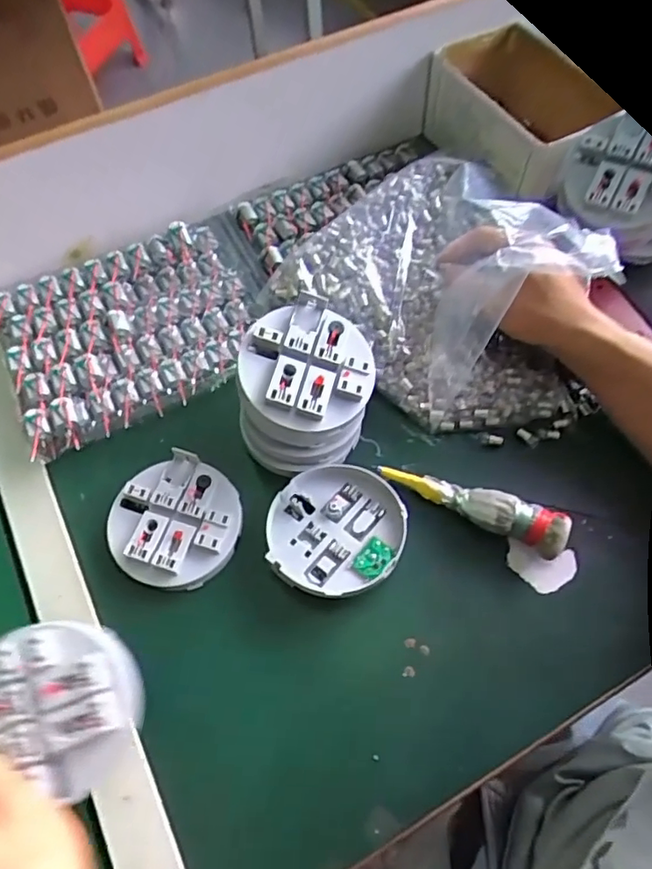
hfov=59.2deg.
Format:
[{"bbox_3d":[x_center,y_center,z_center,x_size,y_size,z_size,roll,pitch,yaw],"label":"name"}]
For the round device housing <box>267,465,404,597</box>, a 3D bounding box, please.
[{"bbox_3d":[0.007,0.076,0.454,0.103,0.030,0.102,-1,62,1],"label":"round device housing"}]

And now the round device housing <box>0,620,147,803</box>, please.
[{"bbox_3d":[-0.163,0.159,0.352,0.099,0.035,0.083,28,66,15],"label":"round device housing"}]

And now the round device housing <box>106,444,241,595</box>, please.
[{"bbox_3d":[-0.120,0.071,0.464,0.102,0.025,0.102,-1,62,1],"label":"round device housing"}]

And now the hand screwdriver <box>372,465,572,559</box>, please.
[{"bbox_3d":[0.113,0.054,0.458,0.150,0.039,0.033,23,65,13],"label":"hand screwdriver"}]

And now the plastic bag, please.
[{"bbox_3d":[0.121,-0.145,0.514,0.286,0.113,0.230,34,68,18],"label":"plastic bag"}]

